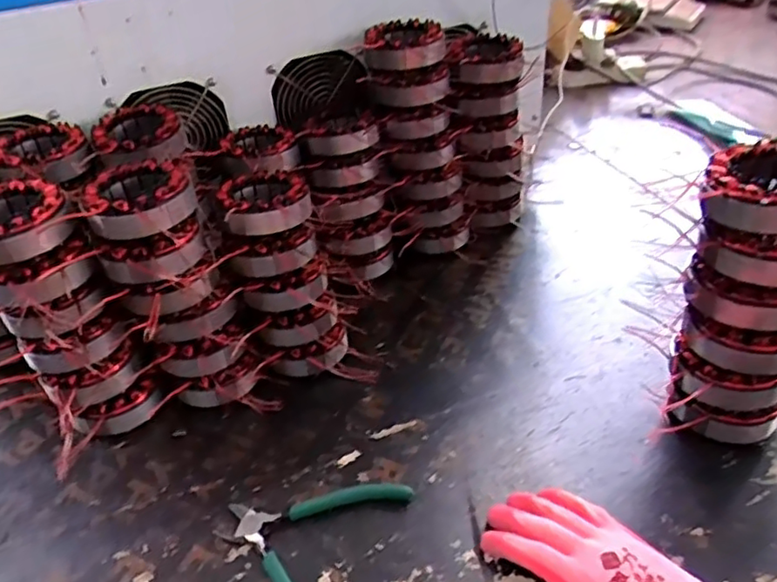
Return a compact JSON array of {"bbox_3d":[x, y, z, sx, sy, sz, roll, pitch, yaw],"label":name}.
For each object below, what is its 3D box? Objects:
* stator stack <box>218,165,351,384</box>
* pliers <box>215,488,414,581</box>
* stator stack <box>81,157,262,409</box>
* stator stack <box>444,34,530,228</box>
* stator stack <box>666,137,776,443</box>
[{"bbox_3d":[-0.099,-0.014,0.594,0.090,0.205,0.084,-19,18,-18],"label":"stator stack"},{"bbox_3d":[-0.068,0.195,0.476,0.136,0.012,0.131,8,38,17],"label":"pliers"},{"bbox_3d":[-0.191,0.003,0.554,0.092,0.209,0.106,-20,39,-19],"label":"stator stack"},{"bbox_3d":[0.122,-0.192,0.774,0.099,0.226,0.097,-10,37,-6],"label":"stator stack"},{"bbox_3d":[0.285,0.006,0.487,0.092,0.222,0.104,18,42,28],"label":"stator stack"}]

